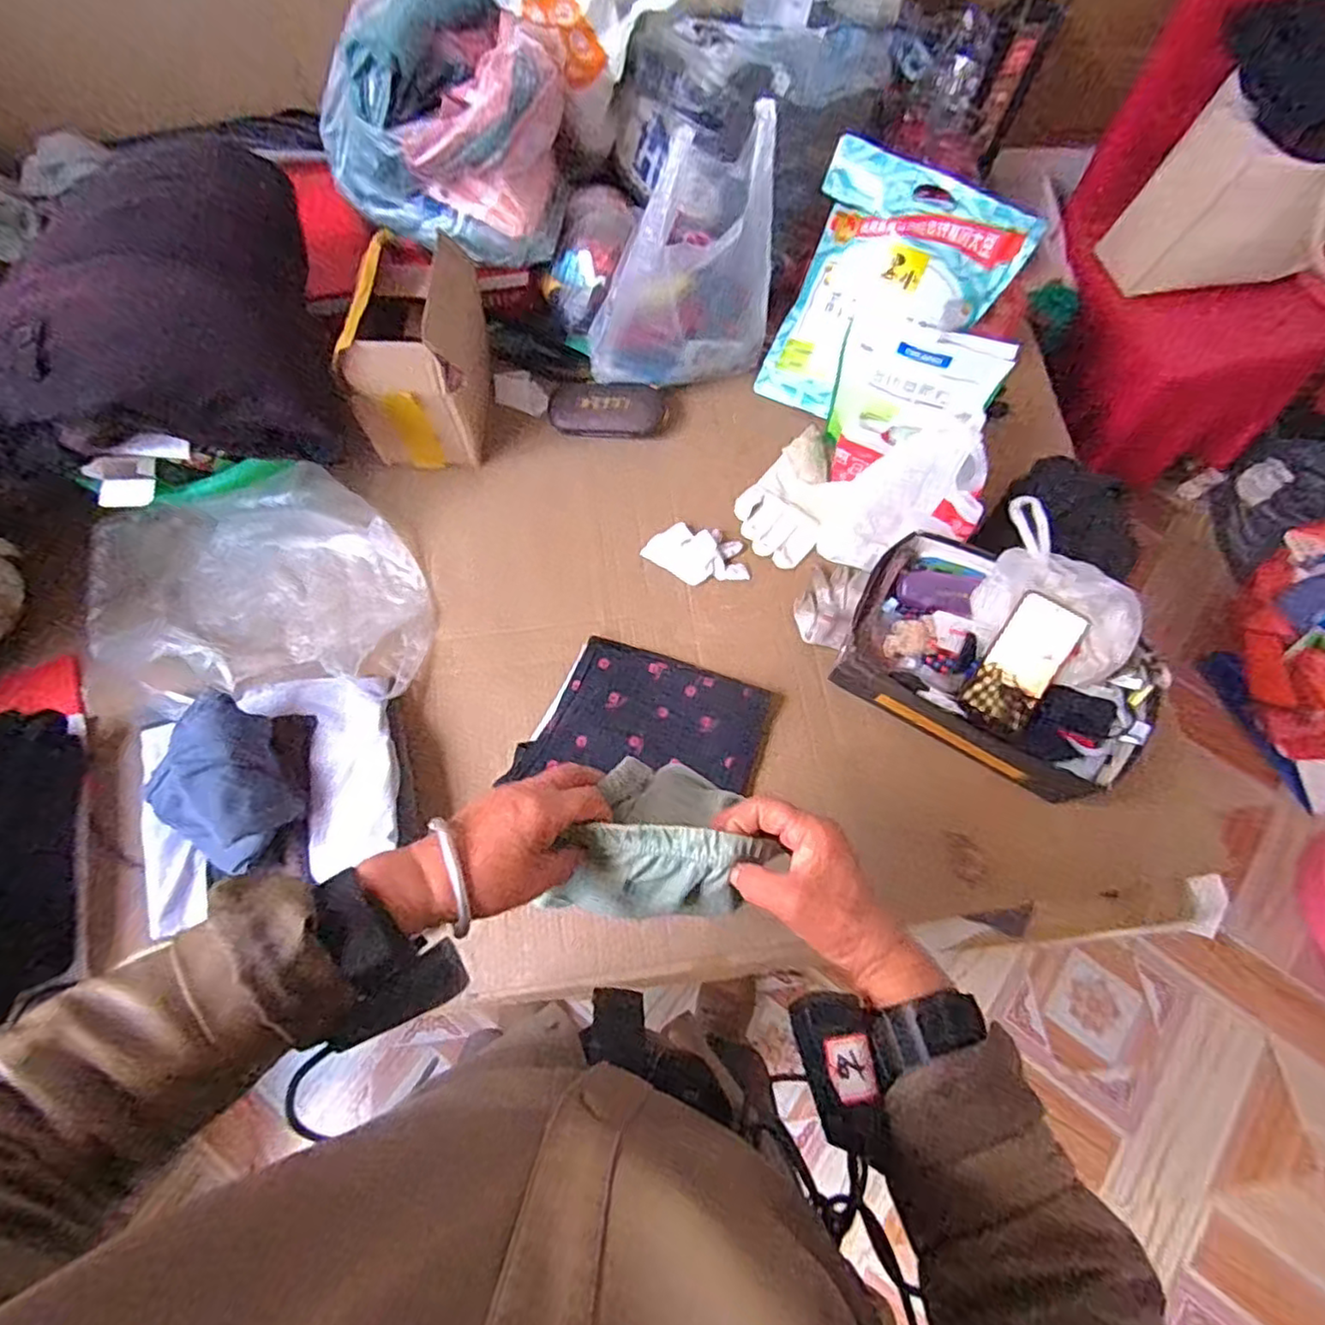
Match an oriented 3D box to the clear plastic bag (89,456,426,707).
[{"bbox_3d":[-0.521,-0.099,0.887,0.409,0.106,0.307,-2,71,-2],"label":"clear plastic bag"}]

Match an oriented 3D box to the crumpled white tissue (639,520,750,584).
[{"bbox_3d":[0.049,-0.152,0.925,0.144,0.027,0.077,11,71,2],"label":"crumpled white tissue"}]

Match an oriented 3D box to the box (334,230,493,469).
[{"bbox_3d":[-0.317,-0.412,0.891,0.133,0.205,0.219,5,71,0],"label":"box"}]

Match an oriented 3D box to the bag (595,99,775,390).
[{"bbox_3d":[0.023,-0.515,0.894,0.254,0.312,0.119,-14,72,-6],"label":"bag"}]

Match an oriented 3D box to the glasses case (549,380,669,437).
[{"bbox_3d":[-0.079,-0.378,0.986,0.168,0.035,0.076,3,71,0],"label":"glasses case"}]

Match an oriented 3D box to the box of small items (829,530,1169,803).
[{"bbox_3d":[0.409,-0.008,0.811,0.349,0.139,0.231,30,73,9],"label":"box of small items"}]

